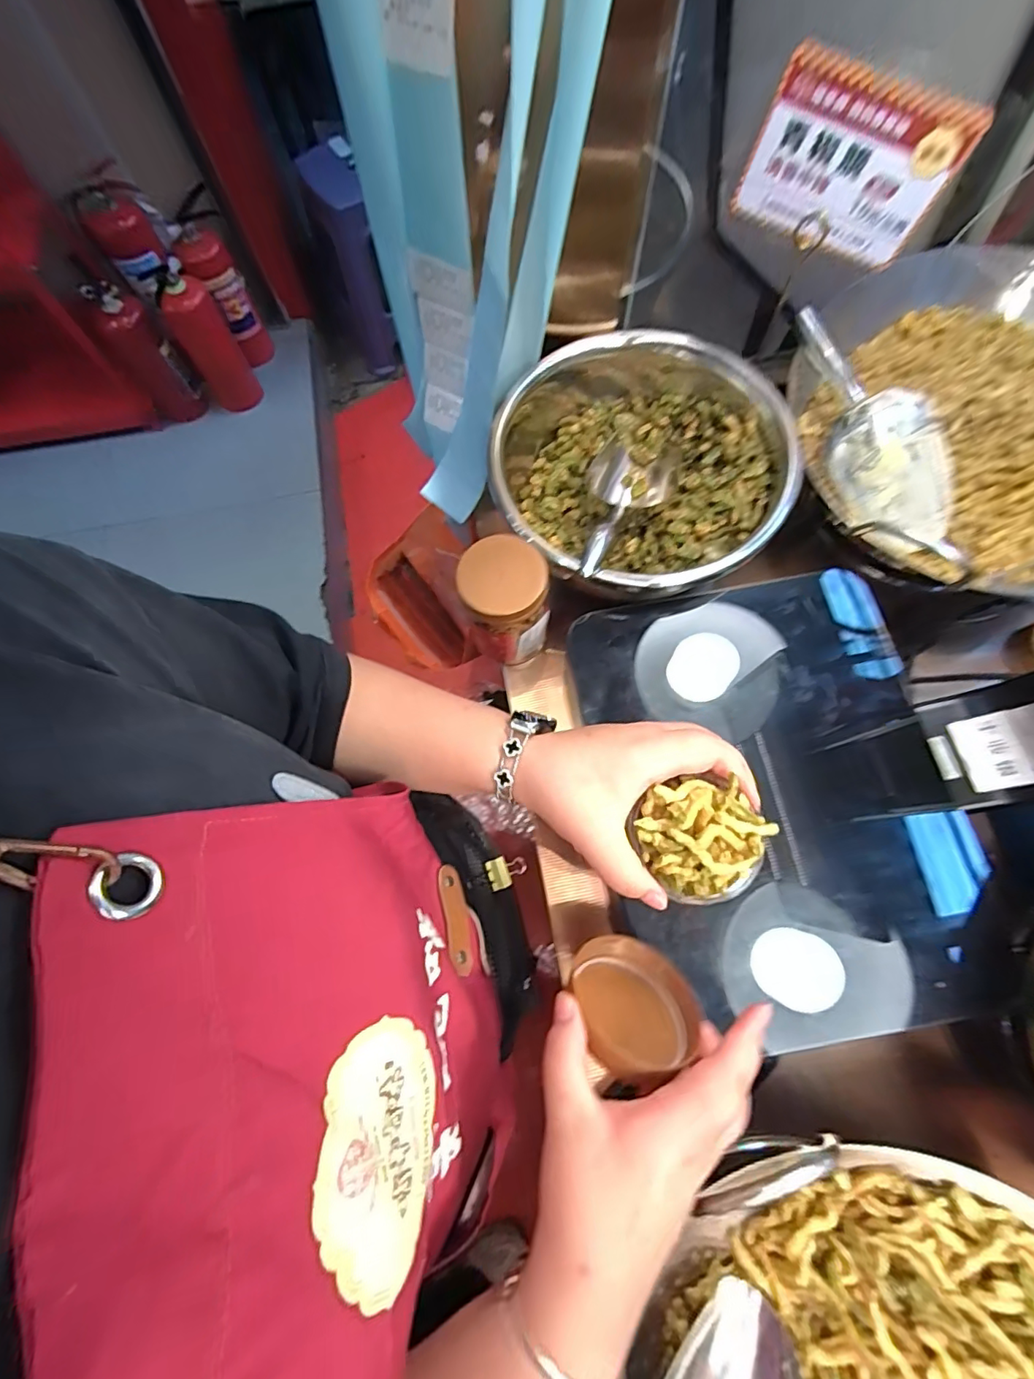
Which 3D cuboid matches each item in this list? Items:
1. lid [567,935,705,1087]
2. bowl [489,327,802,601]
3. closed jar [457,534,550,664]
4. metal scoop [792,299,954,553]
[{"bbox_3d":[0.068,0.191,0.315,0.072,0.019,0.080,-16,33,-38],"label":"lid"},{"bbox_3d":[0.116,-0.224,0.531,0.268,0.114,0.291,-1,72,2],"label":"bowl"},{"bbox_3d":[-0.011,-0.081,0.490,0.074,0.123,0.072,-1,72,2],"label":"closed jar"},{"bbox_3d":[0.327,-0.237,0.474,0.058,0.065,0.231,-36,98,-9],"label":"metal scoop"}]

